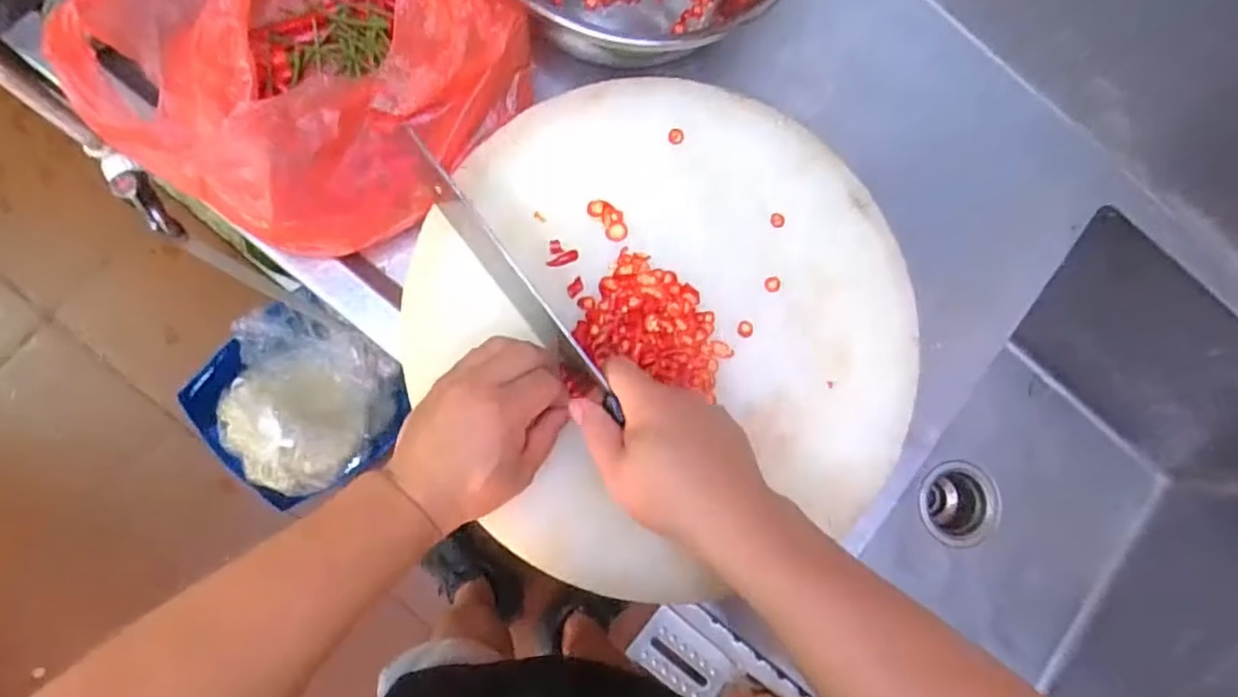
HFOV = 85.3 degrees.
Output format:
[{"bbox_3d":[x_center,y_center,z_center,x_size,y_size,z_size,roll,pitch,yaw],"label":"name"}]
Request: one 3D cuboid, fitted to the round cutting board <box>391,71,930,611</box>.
[{"bbox_3d":[0.043,-0.018,0.492,0.369,0.043,0.369,1,84,-8],"label":"round cutting board"}]

